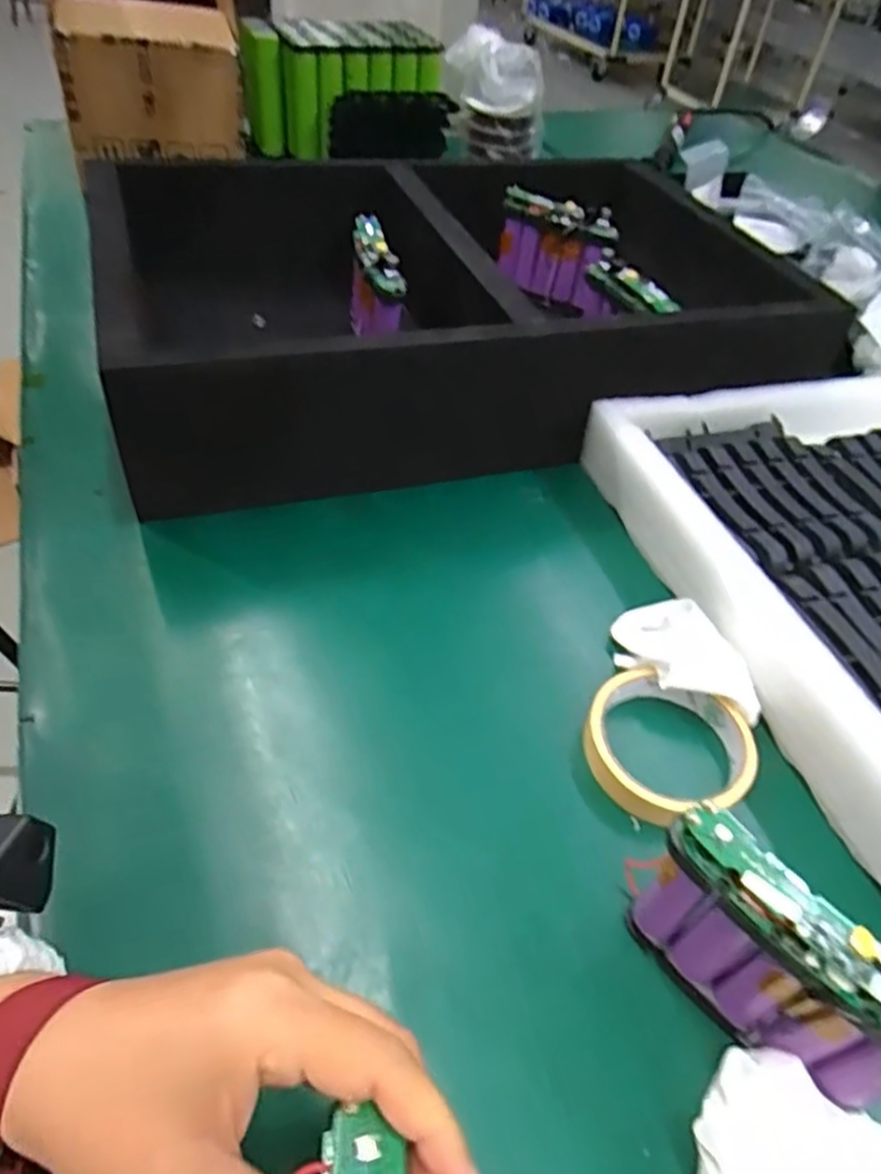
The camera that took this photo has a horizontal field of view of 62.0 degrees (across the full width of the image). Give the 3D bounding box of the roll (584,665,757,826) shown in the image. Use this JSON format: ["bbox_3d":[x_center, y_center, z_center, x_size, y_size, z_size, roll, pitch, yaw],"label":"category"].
[{"bbox_3d":[0.122,0.086,0.396,0.086,0.023,0.083,3,47,-3],"label":"roll"}]

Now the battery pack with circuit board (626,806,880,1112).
[{"bbox_3d":[0.130,0.151,0.286,0.023,0.098,0.111,-32,58,-30],"label":"battery pack with circuit board"}]

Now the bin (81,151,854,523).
[{"bbox_3d":[0.003,-0.245,0.627,0.522,0.121,0.335,-11,49,-15],"label":"bin"}]

